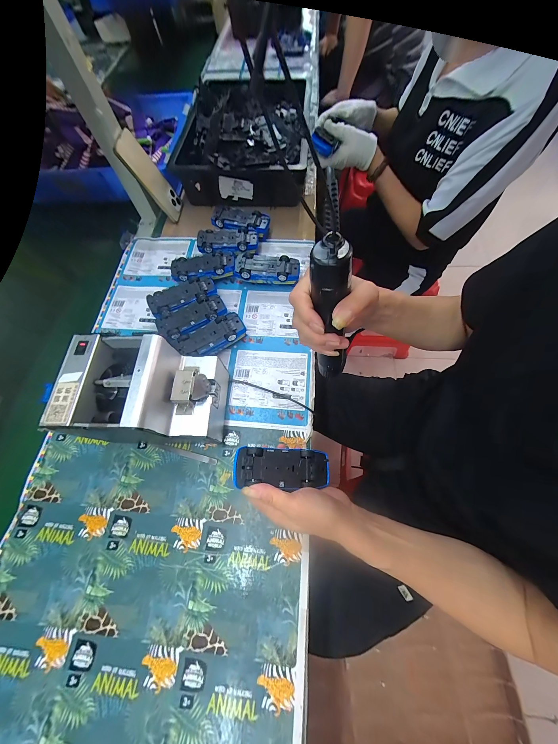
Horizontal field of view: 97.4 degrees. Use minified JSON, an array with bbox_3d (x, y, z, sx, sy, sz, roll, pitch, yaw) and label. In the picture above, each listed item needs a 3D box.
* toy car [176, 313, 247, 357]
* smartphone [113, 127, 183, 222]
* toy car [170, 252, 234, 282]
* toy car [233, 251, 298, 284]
[{"bbox_3d":[-0.121,-0.058,0.452,0.123,0.041,0.056,-30,70,-9],"label":"toy car"},{"bbox_3d":[-0.283,-0.433,0.549,0.013,0.161,0.077,-2,67,24],"label":"smartphone"},{"bbox_3d":[-0.156,-0.214,0.518,0.132,0.044,0.062,-14,68,-2],"label":"toy car"},{"bbox_3d":[-0.025,-0.207,0.505,0.131,0.044,0.058,6,69,6],"label":"toy car"}]

